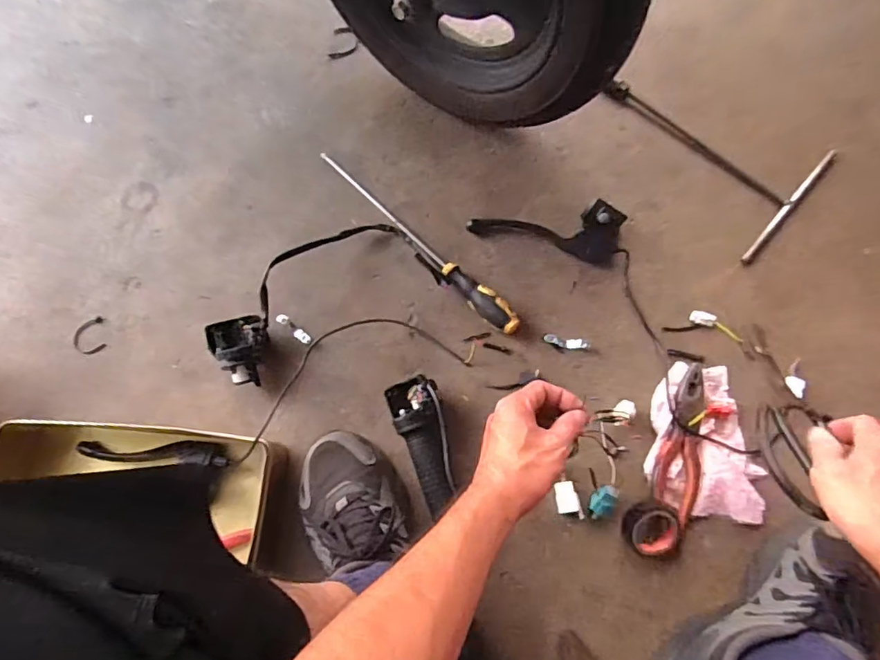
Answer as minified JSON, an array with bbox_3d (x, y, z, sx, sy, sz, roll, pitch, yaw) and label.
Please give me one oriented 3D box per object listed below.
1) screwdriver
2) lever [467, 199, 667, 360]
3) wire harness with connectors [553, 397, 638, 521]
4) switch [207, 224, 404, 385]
[{"bbox_3d":[-0.035,-0.112,0.643,0.339,0.028,0.028,42,79,13],"label":"screwdriver"},{"bbox_3d":[0.177,-0.099,0.619,0.279,0.055,0.113,33,77,11],"label":"lever"},{"bbox_3d":[0.174,0.138,0.567,0.061,0.034,0.138,21,77,8],"label":"wire harness with connectors"},{"bbox_3d":[-0.163,-0.053,0.616,0.097,0.053,0.260,38,79,12],"label":"switch"}]

